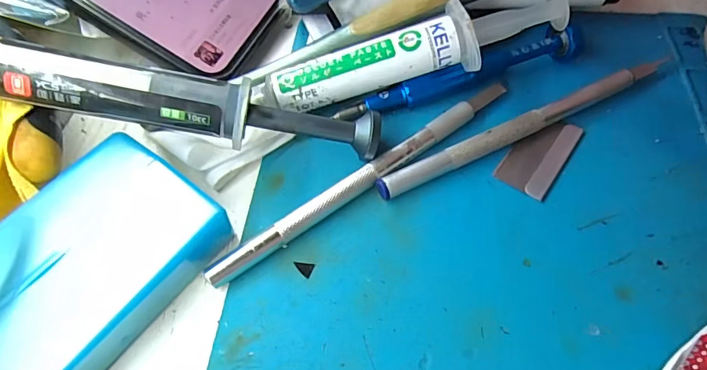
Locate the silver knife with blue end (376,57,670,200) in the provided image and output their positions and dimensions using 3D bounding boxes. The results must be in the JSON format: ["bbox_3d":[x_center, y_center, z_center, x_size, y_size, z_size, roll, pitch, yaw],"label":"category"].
[{"bbox_3d":[0.066,-0.023,0.169,0.126,0.008,0.008,-24,60,-13],"label":"silver knife with blue end"}]

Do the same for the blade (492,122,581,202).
[{"bbox_3d":[0.069,-0.012,0.165,0.019,0.004,0.037,32,64,20],"label":"blade"}]

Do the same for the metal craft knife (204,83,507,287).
[{"bbox_3d":[0.006,-0.004,0.159,0.127,0.008,0.008,-34,62,-18],"label":"metal craft knife"}]

